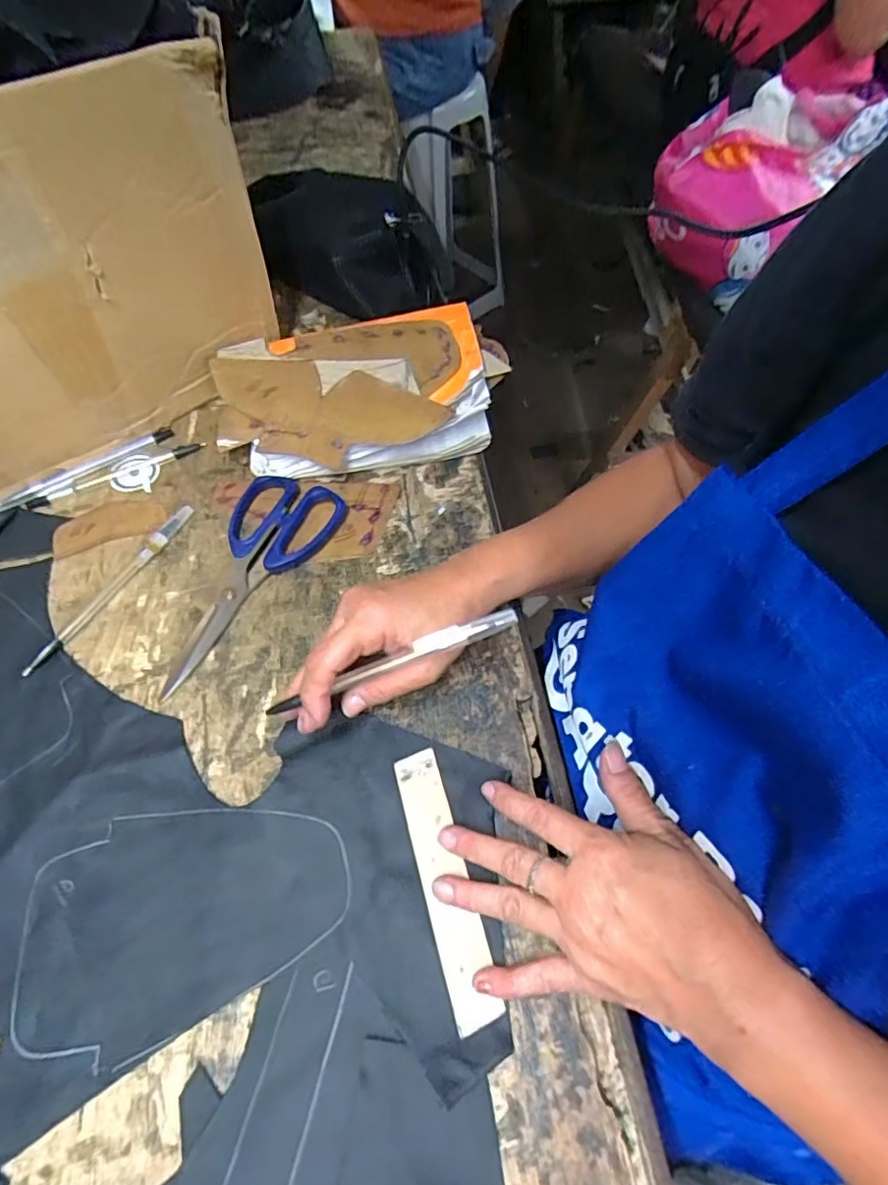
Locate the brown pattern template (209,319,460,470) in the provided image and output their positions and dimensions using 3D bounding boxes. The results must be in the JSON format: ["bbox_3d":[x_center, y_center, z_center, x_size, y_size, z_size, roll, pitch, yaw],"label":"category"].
[{"bbox_3d":[-0.089,-0.162,0.452,0.197,0.013,0.116,-5,73,4],"label":"brown pattern template"}]

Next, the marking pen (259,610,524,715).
[{"bbox_3d":[-0.029,0.039,0.314,0.147,0.005,0.010,-21,59,2],"label":"marking pen"}]

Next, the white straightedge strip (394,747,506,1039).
[{"bbox_3d":[0.000,0.153,0.303,0.026,0.005,0.133,-15,60,-7],"label":"white straightedge strip"}]

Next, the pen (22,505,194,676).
[{"bbox_3d":[-0.237,-0.007,0.403,0.010,0.011,0.157,26,61,15],"label":"pen"}]

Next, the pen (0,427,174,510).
[{"bbox_3d":[-0.296,-0.103,0.463,0.146,0.011,0.013,-34,64,-20],"label":"pen"}]

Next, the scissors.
[{"bbox_3d":[-0.151,-0.021,0.408,0.077,0.018,0.176,30,62,17],"label":"scissors"}]

